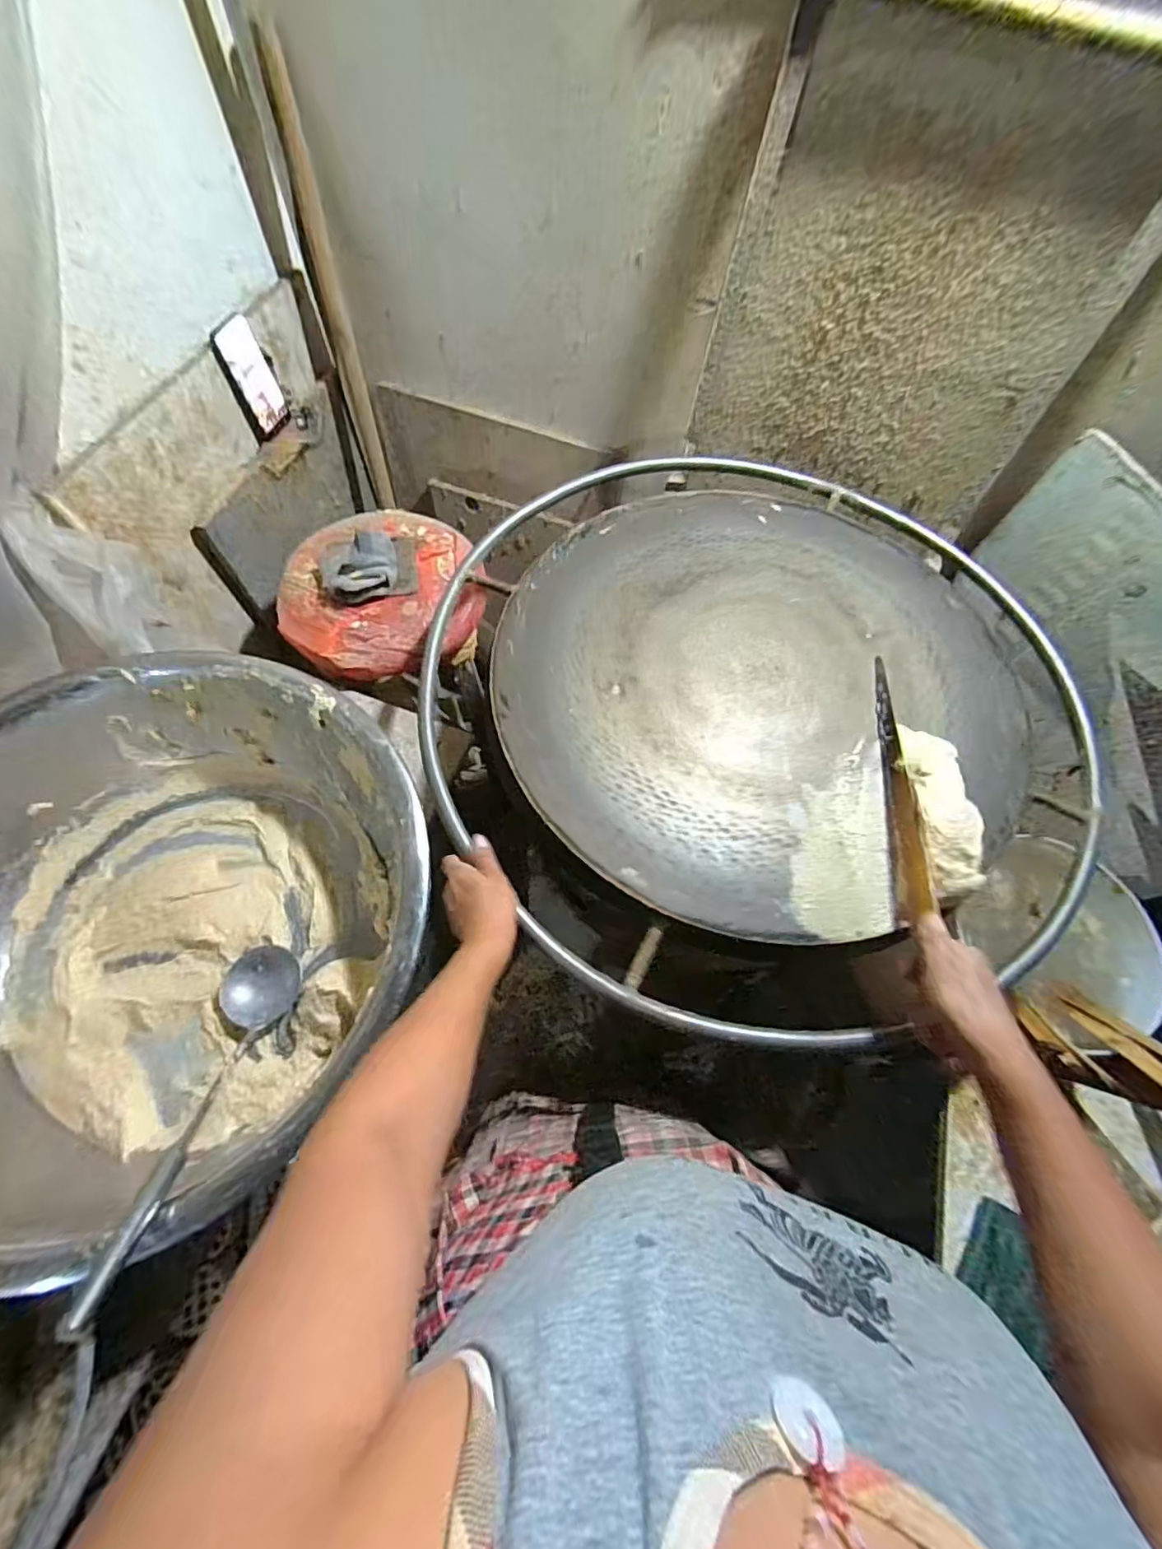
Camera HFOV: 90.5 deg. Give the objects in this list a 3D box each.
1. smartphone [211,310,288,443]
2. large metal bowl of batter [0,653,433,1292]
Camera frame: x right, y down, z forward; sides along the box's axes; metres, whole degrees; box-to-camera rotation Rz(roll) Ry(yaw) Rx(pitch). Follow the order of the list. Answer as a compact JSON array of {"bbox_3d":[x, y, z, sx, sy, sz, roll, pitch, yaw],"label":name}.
[{"bbox_3d":[-0.532,-0.646,0.937,0.008,0.153,0.086,20,58,19],"label":"smartphone"},{"bbox_3d":[-0.481,0.155,0.657,0.585,0.185,0.547,1,64,-2],"label":"large metal bowl of batter"}]

